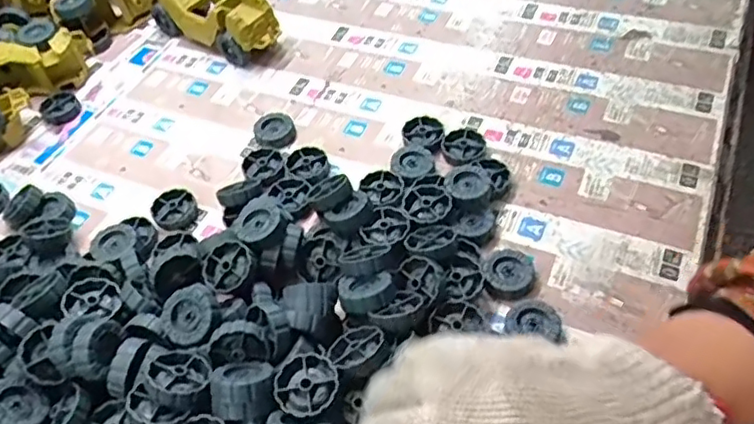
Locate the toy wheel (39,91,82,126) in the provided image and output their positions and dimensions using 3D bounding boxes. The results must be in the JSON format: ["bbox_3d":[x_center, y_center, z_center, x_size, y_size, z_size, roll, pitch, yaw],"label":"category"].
[{"bbox_3d":[-0.331,-0.110,0.637,0.038,0.012,0.040,-3,52,4],"label":"toy wheel"}]

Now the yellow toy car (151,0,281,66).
[{"bbox_3d":[-0.176,-0.213,0.672,0.162,0.061,0.053,30,61,25],"label":"yellow toy car"}]

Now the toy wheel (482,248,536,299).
[{"bbox_3d":[0.099,0.045,0.460,0.038,0.013,0.039,-3,52,4],"label":"toy wheel"}]

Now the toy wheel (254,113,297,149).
[{"bbox_3d":[-0.097,-0.077,0.589,0.039,0.013,0.043,-16,53,-7],"label":"toy wheel"}]

